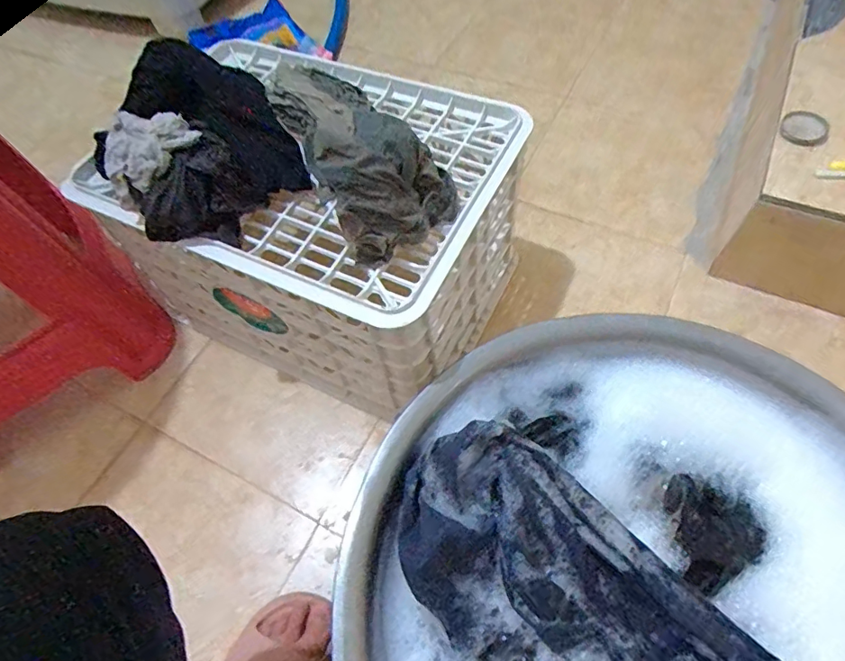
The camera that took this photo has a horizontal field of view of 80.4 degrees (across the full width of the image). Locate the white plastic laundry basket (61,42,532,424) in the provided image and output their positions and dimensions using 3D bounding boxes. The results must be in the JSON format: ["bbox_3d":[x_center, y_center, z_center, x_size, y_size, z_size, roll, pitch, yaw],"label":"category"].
[{"bbox_3d":[-0.131,-0.140,0.678,0.465,0.258,0.356,27,65,18],"label":"white plastic laundry basket"}]

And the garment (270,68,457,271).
[{"bbox_3d":[-0.083,-0.204,0.517,0.122,0.097,0.276,-33,61,-14],"label":"garment"}]

